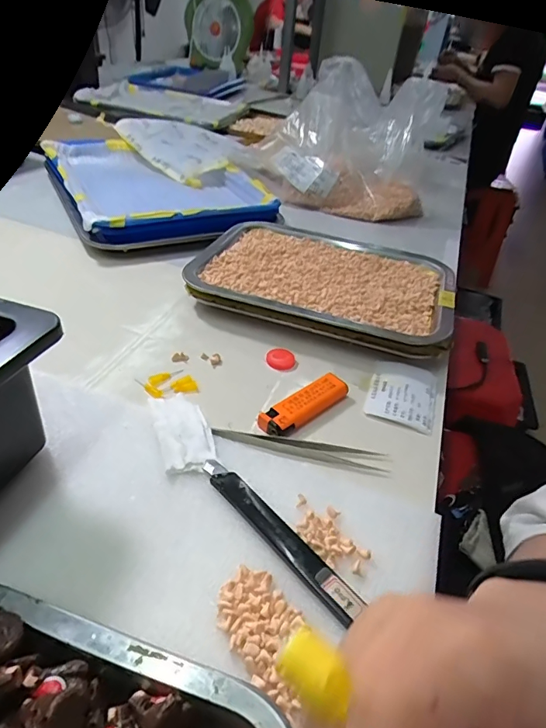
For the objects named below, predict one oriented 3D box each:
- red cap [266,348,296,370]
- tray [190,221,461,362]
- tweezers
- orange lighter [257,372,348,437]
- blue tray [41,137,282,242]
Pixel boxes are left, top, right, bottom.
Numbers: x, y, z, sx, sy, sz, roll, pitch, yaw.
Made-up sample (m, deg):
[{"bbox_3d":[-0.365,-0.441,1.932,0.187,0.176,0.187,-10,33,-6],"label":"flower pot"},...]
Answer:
[{"bbox_3d":[0.007,-0.005,0.399,0.023,0.006,0.023,4,39,-4],"label":"red cap"},{"bbox_3d":[0.052,-0.089,0.491,0.272,0.036,0.196,15,40,10],"label":"tray"},{"bbox_3d":[0.019,0.060,0.317,0.121,0.006,0.016,8,39,0],"label":"tweezers"},{"bbox_3d":[0.024,0.032,0.349,0.078,0.015,0.024,-29,51,-36],"label":"orange lighter"},{"bbox_3d":[-0.170,-0.257,0.651,0.244,0.048,0.329,-16,44,-26],"label":"blue tray"}]

